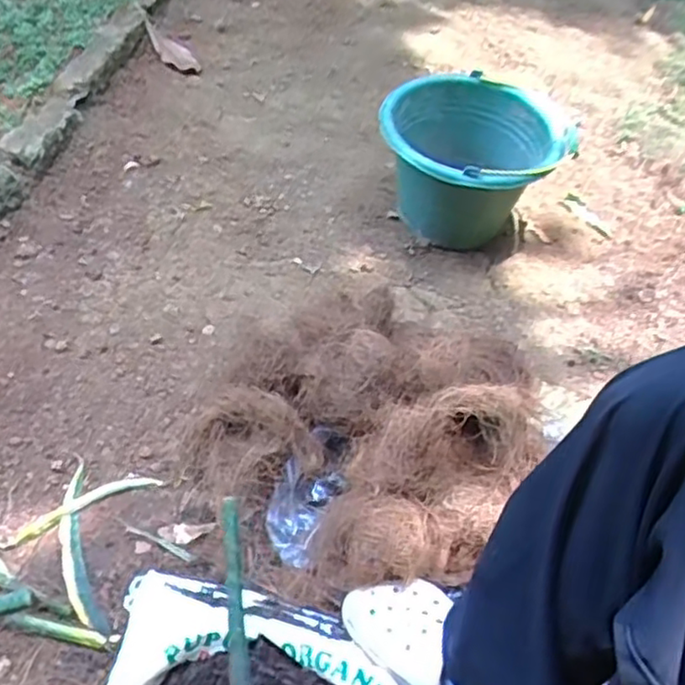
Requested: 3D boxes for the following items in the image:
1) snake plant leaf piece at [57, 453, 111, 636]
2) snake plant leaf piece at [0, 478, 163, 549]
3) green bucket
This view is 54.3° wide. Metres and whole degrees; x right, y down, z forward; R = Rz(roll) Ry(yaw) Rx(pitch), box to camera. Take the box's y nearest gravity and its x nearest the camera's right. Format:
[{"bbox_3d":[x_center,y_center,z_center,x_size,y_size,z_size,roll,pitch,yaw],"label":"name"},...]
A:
[{"bbox_3d":[-0.304,0.225,0.762,0.040,0.012,0.230,-15,50,-16],"label":"snake plant leaf piece"},{"bbox_3d":[-0.308,0.195,0.791,0.183,0.008,0.026,-20,51,-20],"label":"snake plant leaf piece"},{"bbox_3d":[0.228,-0.320,1.193,0.314,0.215,0.304,2,47,-1],"label":"green bucket"}]

